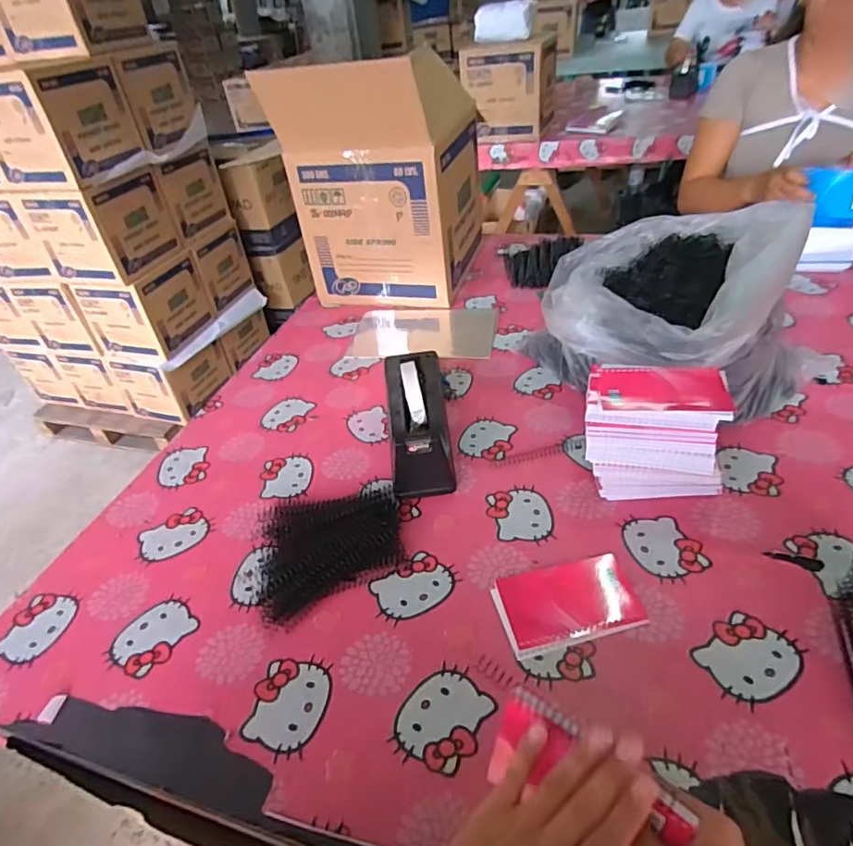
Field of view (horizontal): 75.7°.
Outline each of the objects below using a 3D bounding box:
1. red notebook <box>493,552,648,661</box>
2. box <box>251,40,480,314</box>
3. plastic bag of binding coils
[{"bbox_3d":[0.139,0.177,0.544,0.134,0.005,0.086,-13,39,-6],"label":"red notebook"},{"bbox_3d":[-0.079,-0.447,1.038,0.288,0.382,0.251,8,41,18],"label":"box"},{"bbox_3d":[0.317,-0.160,0.755,0.255,0.216,0.340,-32,45,-27],"label":"plastic bag of binding coils"}]

